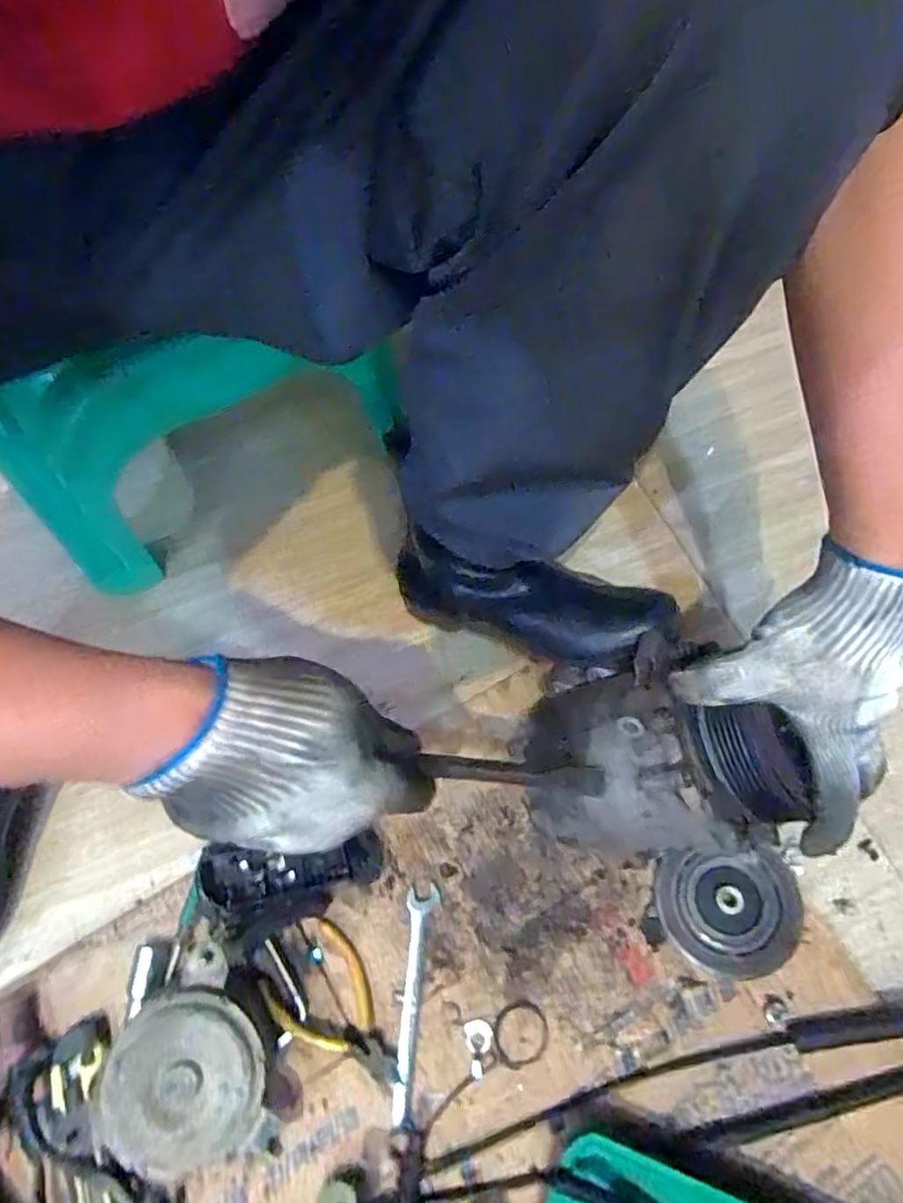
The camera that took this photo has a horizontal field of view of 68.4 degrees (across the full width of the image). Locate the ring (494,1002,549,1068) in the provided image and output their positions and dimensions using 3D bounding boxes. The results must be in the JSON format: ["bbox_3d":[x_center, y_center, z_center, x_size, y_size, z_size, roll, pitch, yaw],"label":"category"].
[{"bbox_3d":[0.050,0.310,0.476,0.039,0.004,0.038,-1,66,1],"label":"ring"}]

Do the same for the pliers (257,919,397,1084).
[{"bbox_3d":[-0.077,0.289,0.471,0.106,0.020,0.065,37,72,16],"label":"pliers"}]

